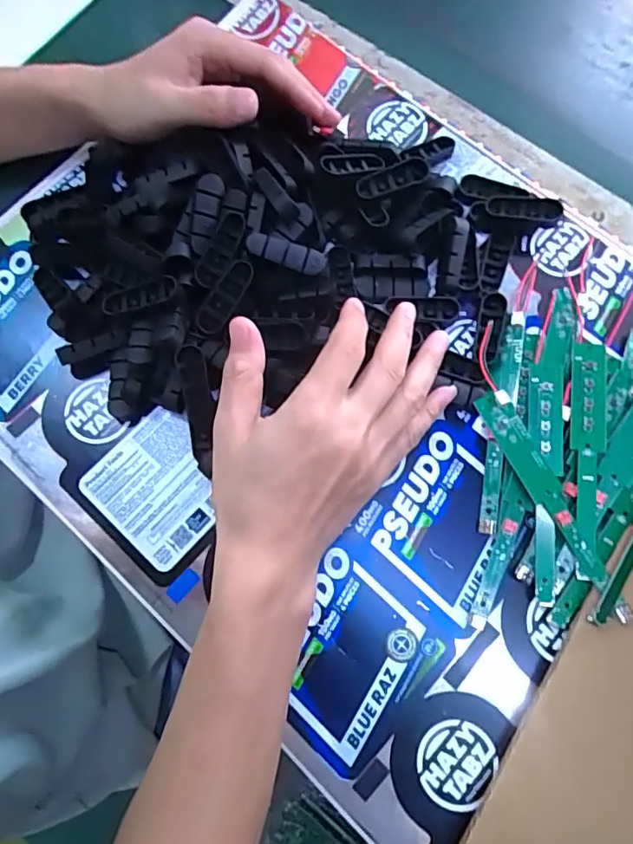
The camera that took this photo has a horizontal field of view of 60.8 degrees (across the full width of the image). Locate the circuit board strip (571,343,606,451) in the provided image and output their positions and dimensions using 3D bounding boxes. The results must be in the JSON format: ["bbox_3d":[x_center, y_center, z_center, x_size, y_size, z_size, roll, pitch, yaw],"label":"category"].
[{"bbox_3d":[0.165,-0.016,0.327,0.020,0.006,0.069,6,74,10],"label":"circuit board strip"}]

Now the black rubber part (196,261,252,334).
[{"bbox_3d":[-0.056,-0.076,0.327,0.014,0.012,0.048,37,99,9],"label":"black rubber part"}]

